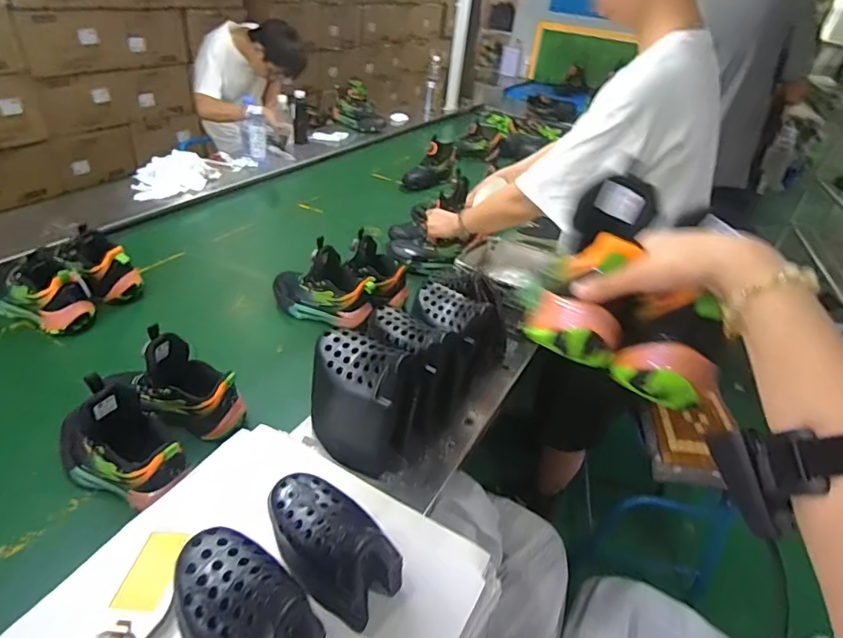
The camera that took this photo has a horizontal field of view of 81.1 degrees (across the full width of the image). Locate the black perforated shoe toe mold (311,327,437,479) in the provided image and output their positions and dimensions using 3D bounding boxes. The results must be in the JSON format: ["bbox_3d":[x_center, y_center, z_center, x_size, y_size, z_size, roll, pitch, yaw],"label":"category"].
[{"bbox_3d":[-0.082,0.113,0.691,0.166,0.181,0.108,19,38,18],"label":"black perforated shoe toe mold"}]

